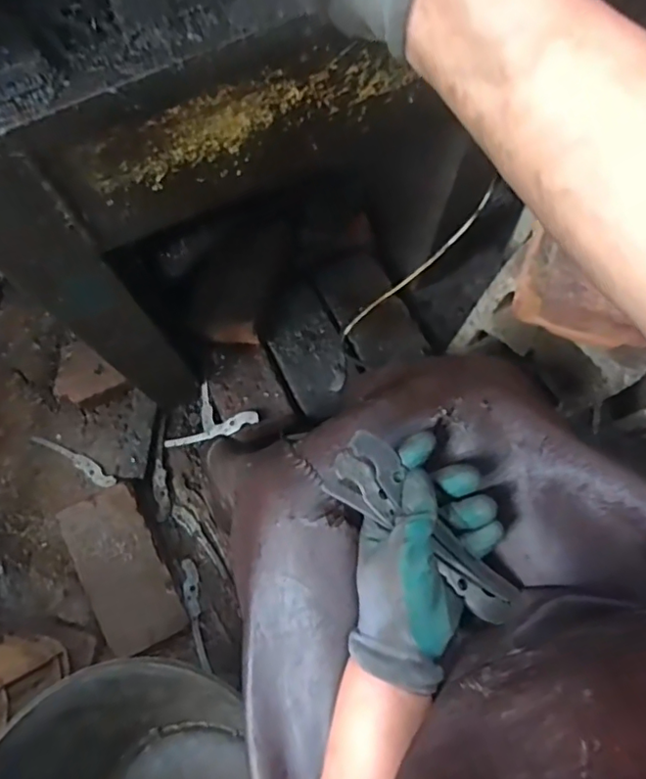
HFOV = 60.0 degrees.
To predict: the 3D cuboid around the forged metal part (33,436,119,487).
[{"bbox_3d":[-0.412,0.116,0.931,0.174,0.006,0.026,28,72,16],"label":"forged metal part"}]

